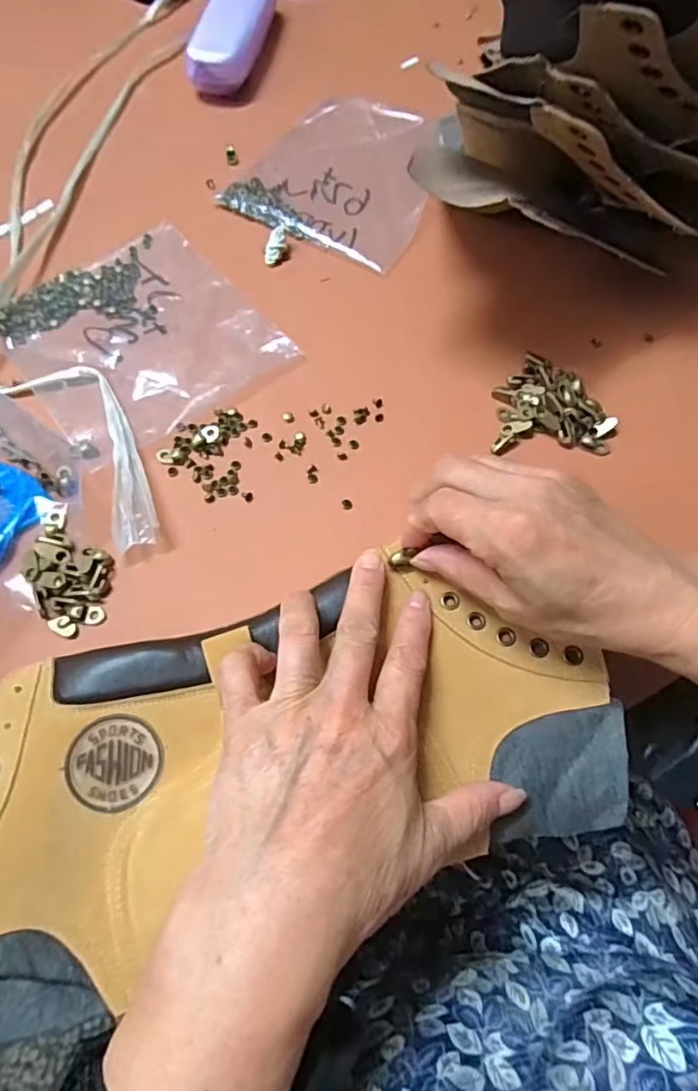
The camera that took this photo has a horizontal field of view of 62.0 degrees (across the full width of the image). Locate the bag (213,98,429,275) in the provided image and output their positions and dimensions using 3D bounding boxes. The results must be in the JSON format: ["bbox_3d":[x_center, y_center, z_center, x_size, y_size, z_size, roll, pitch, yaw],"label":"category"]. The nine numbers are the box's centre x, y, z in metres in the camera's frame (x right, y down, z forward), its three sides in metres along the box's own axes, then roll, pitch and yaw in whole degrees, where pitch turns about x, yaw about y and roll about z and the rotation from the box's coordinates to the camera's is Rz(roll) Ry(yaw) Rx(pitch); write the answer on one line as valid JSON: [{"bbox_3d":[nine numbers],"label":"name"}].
[{"bbox_3d":[-0.001,-0.272,0.426,0.138,0.007,0.166,27,68,11],"label":"bag"}]

